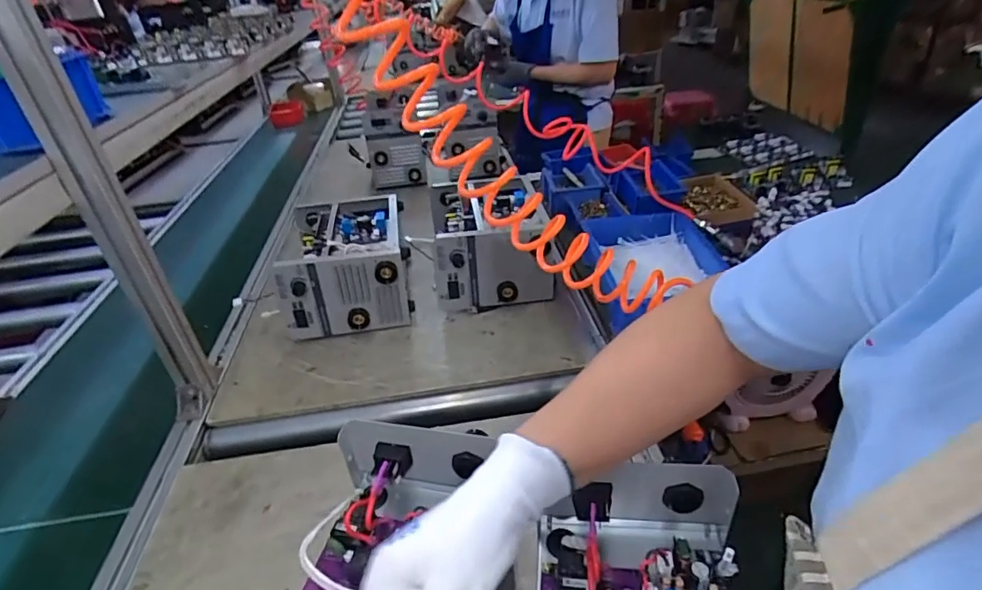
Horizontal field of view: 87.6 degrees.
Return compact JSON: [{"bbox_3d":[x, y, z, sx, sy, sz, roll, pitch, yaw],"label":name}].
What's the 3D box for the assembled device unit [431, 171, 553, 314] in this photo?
[{"bbox_3d":[-0.007,-0.115,1.034,0.216,0.155,0.285,-7,34,-1],"label":"assembled device unit"}]

